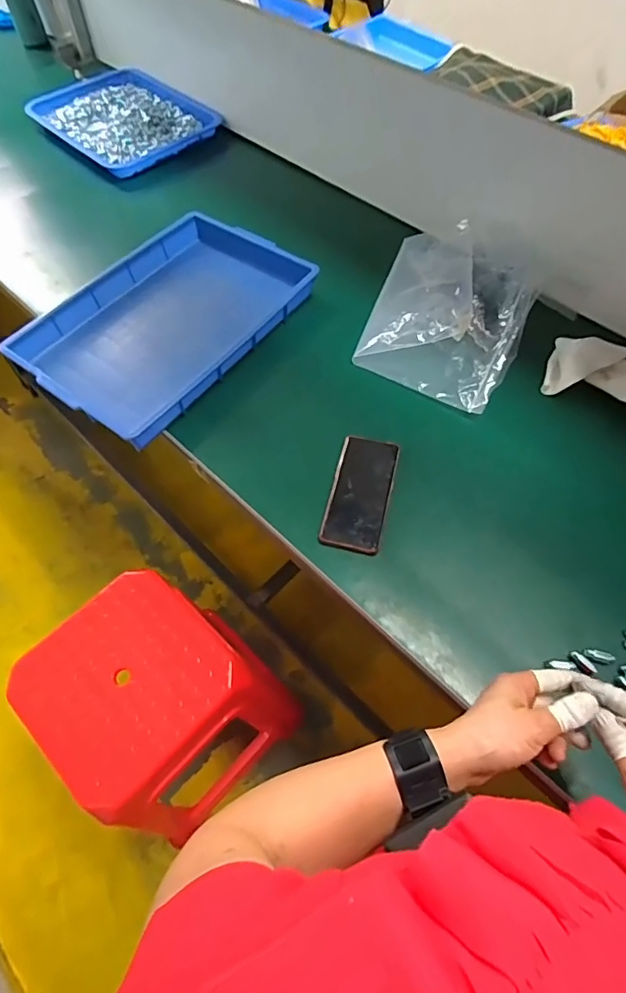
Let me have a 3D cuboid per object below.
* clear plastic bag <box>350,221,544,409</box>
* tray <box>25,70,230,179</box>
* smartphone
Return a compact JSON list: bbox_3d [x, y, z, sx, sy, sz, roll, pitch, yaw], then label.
[{"bbox_3d":[0.213,-0.301,0.774,0.230,0.066,0.330,22,63,13],"label":"clear plastic bag"},{"bbox_3d":[-0.438,-0.863,1.128,0.398,0.033,0.308,39,68,20],"label":"tray"},{"bbox_3d":[0.061,-0.006,0.640,0.076,0.008,0.164,12,61,7],"label":"smartphone"}]

